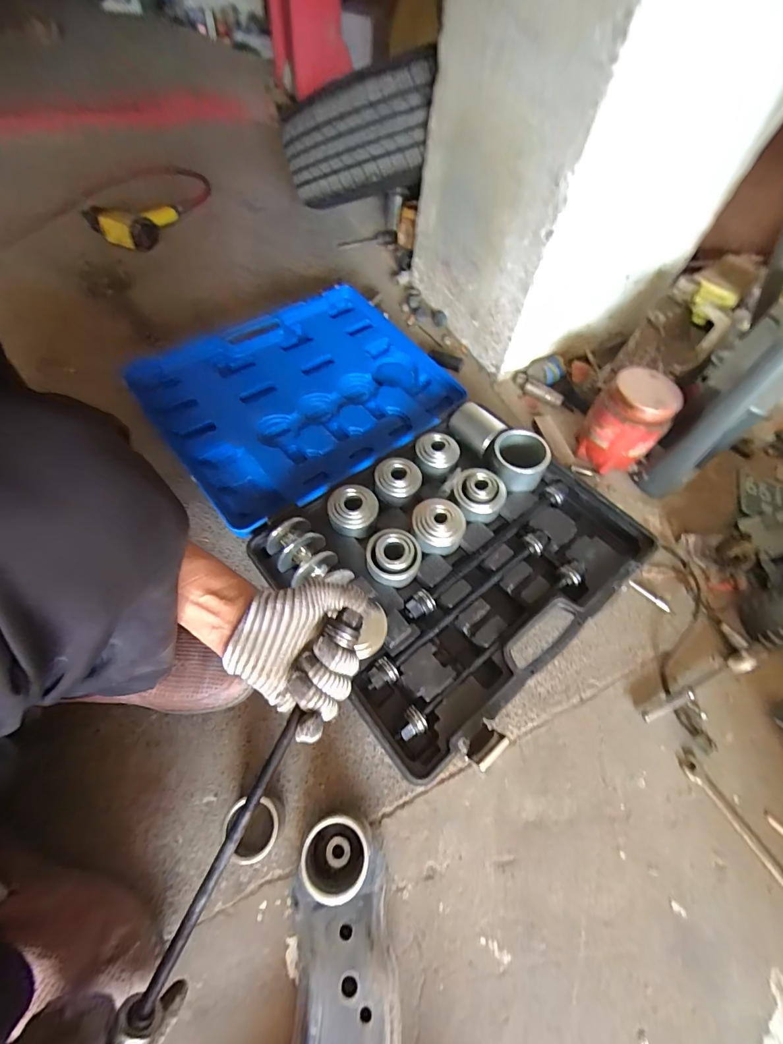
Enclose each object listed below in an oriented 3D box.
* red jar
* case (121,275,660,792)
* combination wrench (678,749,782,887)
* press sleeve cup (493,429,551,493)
[{"bbox_3d":[0.410,-0.172,0.726,0.121,0.149,0.097,36,62,15],"label":"red jar"},{"bbox_3d":[-0.028,-0.088,0.697,0.494,0.129,0.801,-34,65,-22],"label":"case"},{"bbox_3d":[0.430,0.378,0.494,0.025,0.010,0.198,-24,64,-19],"label":"combination wrench"},{"bbox_3d":[0.210,-0.103,0.679,0.085,0.065,0.082,2,59,-4],"label":"press sleeve cup"}]

